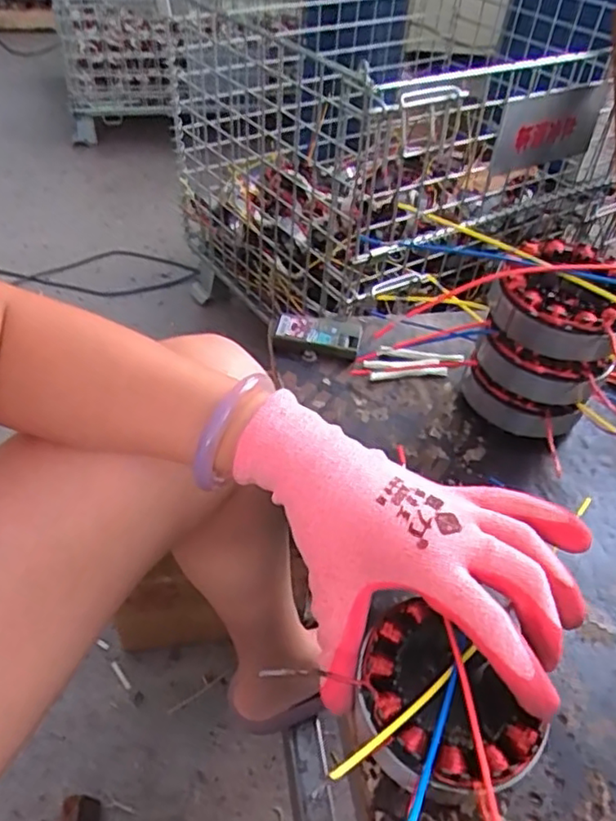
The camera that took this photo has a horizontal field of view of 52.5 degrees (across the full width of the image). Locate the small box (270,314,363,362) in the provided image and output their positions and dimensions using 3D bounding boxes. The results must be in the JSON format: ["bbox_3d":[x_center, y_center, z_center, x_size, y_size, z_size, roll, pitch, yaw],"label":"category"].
[{"bbox_3d":[0.007,-0.059,0.496,0.068,0.016,0.032,14,46,7],"label":"small box"}]

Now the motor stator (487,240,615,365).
[{"bbox_3d":[0.162,-0.070,0.396,0.084,0.040,0.080,26,48,20],"label":"motor stator"}]

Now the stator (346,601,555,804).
[{"bbox_3d":[0.061,0.136,0.292,0.075,0.044,0.080,3,46,-3],"label":"stator"}]

